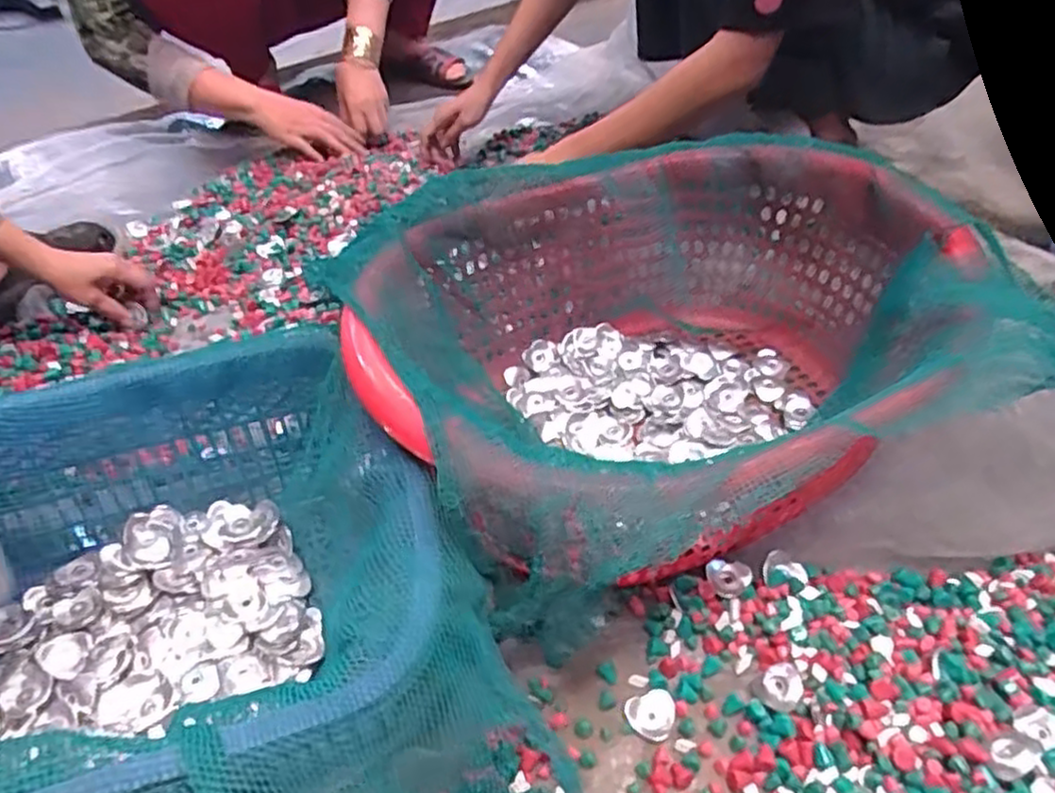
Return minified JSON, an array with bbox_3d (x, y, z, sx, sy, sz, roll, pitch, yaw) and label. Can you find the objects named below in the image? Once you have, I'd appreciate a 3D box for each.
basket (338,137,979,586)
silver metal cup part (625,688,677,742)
[{"bbox_3d":[0.115,-0.041,0.670,0.513,0.198,0.410,-28,49,-22],"label":"basket"},{"bbox_3d":[0.092,0.237,0.544,0.036,0.009,0.033,-11,45,-6],"label":"silver metal cup part"}]

